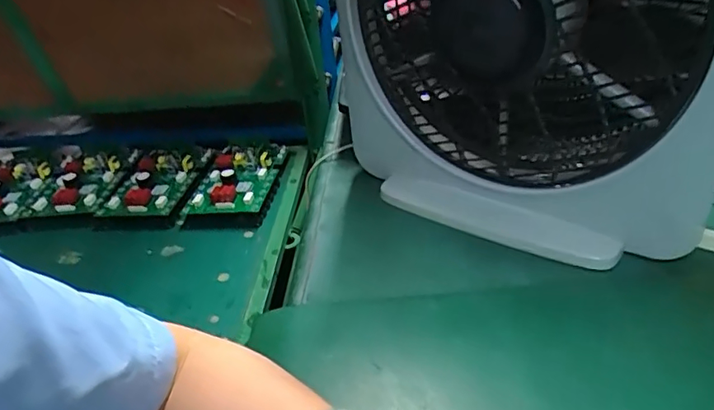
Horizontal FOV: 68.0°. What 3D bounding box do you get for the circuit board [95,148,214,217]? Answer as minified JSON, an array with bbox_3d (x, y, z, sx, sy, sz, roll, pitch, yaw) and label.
[{"bbox_3d":[-0.348,-0.047,0.898,0.154,0.031,0.199,-2,35,8],"label":"circuit board"}]

